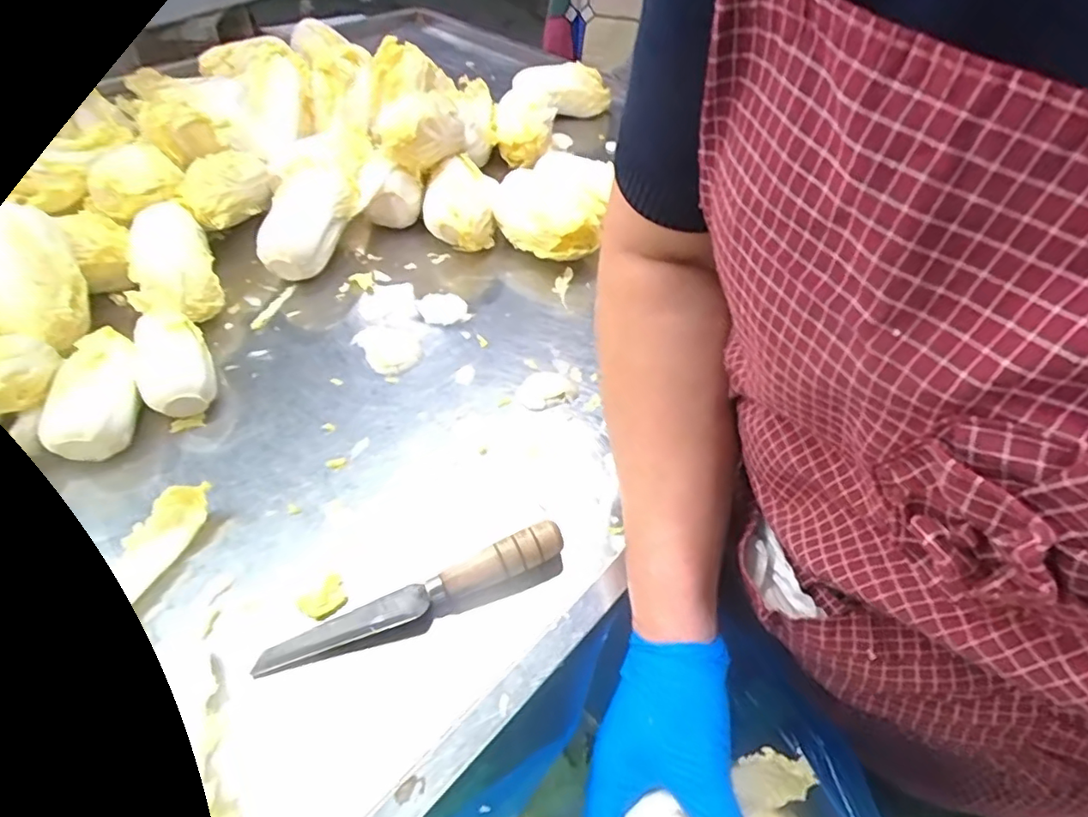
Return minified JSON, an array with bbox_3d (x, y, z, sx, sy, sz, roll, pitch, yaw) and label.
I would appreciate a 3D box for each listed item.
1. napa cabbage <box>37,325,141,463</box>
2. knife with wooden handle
[{"bbox_3d":[-0.351,-0.009,0.457,0.060,0.050,0.111,-1,48,-2],"label":"napa cabbage"},{"bbox_3d":[-0.081,0.119,0.371,0.197,0.024,0.022,-18,51,-17],"label":"knife with wooden handle"}]

